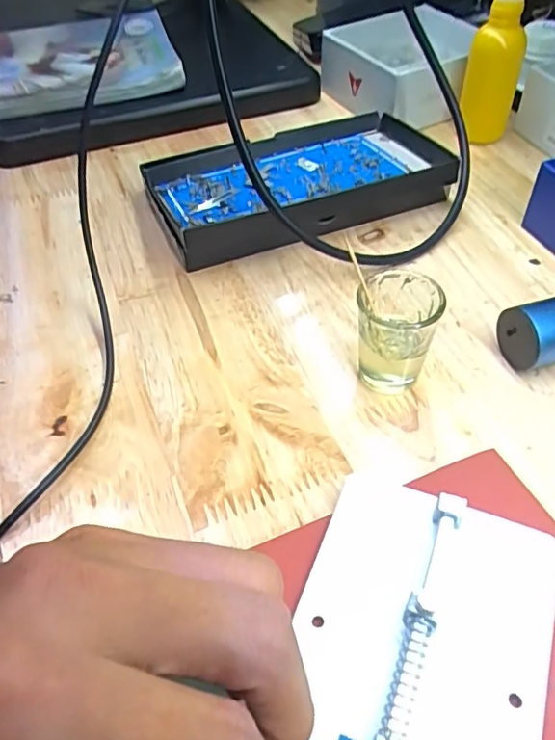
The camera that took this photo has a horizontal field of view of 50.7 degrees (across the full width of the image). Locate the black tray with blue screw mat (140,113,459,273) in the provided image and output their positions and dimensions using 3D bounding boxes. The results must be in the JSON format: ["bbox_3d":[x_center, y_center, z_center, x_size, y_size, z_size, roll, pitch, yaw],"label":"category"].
[{"bbox_3d":[0.014,-0.119,0.368,0.176,0.034,0.102,-19,50,-13],"label":"black tray with blue screw mat"}]

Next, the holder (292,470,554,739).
[{"bbox_3d":[0.044,0.090,0.184,0.080,0.021,0.117,15,51,17],"label":"holder"}]

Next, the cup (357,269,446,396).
[{"bbox_3d":[0.053,-0.019,0.262,0.033,0.054,0.036,2,49,6],"label":"cup"}]

